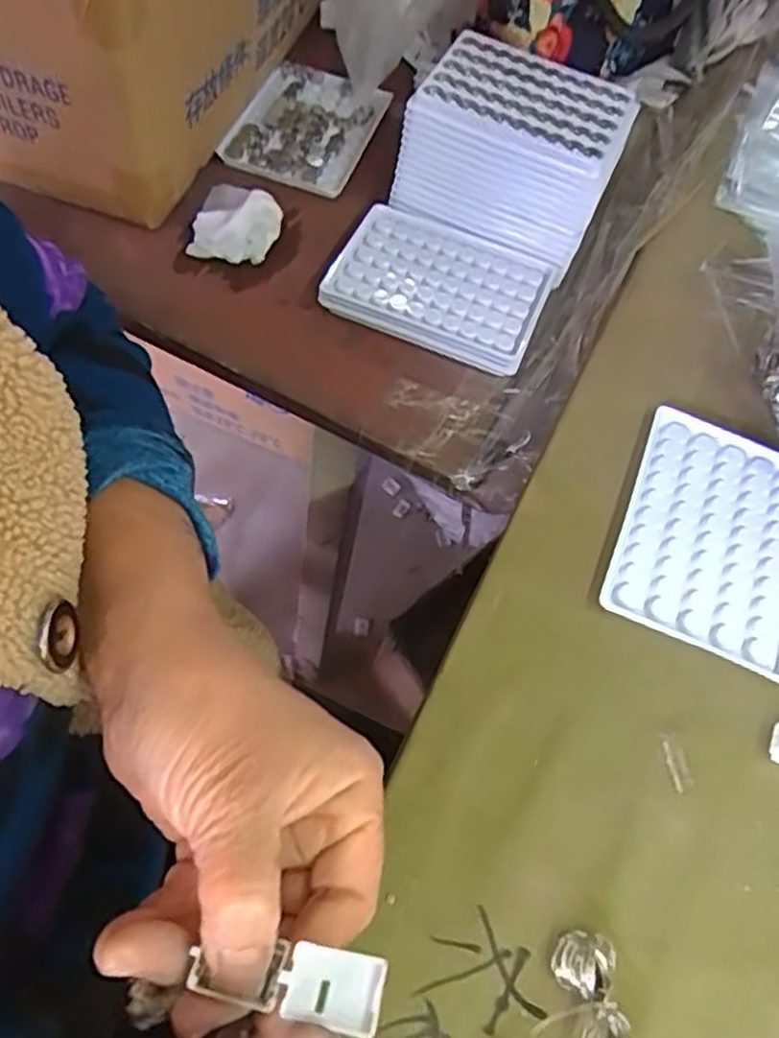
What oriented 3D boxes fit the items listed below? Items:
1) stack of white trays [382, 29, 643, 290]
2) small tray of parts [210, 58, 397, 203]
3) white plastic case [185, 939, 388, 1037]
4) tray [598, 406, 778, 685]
[{"bbox_3d":[0.081,-0.239,0.497,0.131,0.076,0.096,26,59,8],"label":"stack of white trays"},{"bbox_3d":[-0.061,-0.287,0.558,0.091,0.017,0.125,19,61,3],"label":"small tray of parts"},{"bbox_3d":[-0.028,0.132,0.215,0.052,0.007,0.020,2,58,6],"label":"white plastic case"},{"bbox_3d":[0.164,0.008,0.377,0.094,0.010,0.123,24,61,6],"label":"tray"}]

